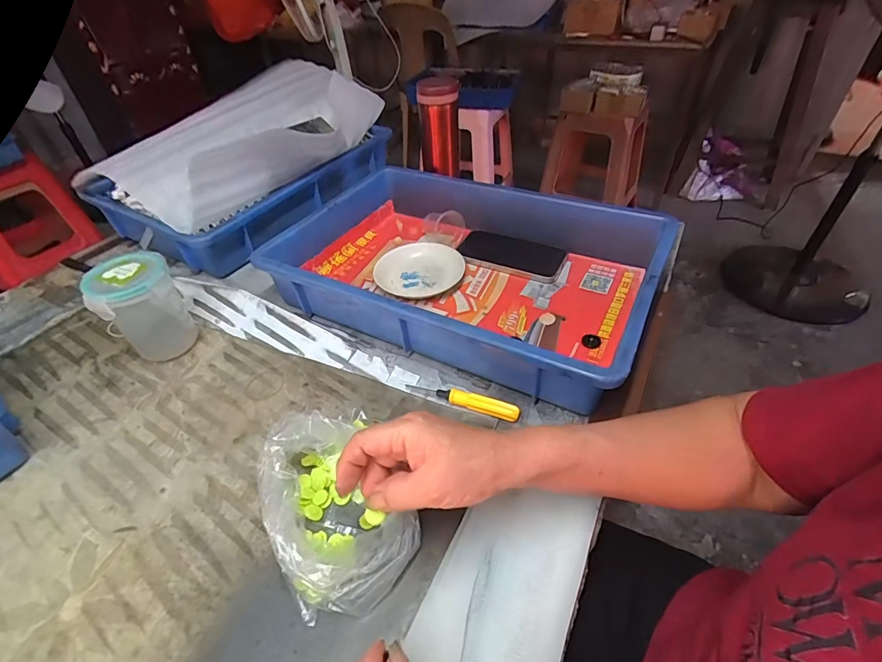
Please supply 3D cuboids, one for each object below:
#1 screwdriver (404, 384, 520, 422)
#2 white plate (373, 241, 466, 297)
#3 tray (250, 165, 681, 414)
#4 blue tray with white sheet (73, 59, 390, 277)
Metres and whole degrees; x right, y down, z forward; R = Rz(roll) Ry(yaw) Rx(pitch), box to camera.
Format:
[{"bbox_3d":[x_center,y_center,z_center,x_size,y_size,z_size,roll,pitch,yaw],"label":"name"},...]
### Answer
[{"bbox_3d":[0.020,0.068,0.432,0.116,0.019,0.013,14,46,18],"label":"screwdriver"},{"bbox_3d":[-0.031,-0.087,0.597,0.118,0.021,0.118,-2,43,1],"label":"white plate"},{"bbox_3d":[0.030,-0.084,0.546,0.433,0.098,0.292,20,48,23],"label":"tray"},{"bbox_3d":[-0.288,-0.290,0.715,0.266,0.199,0.454,18,47,21],"label":"blue tray with white sheet"}]

